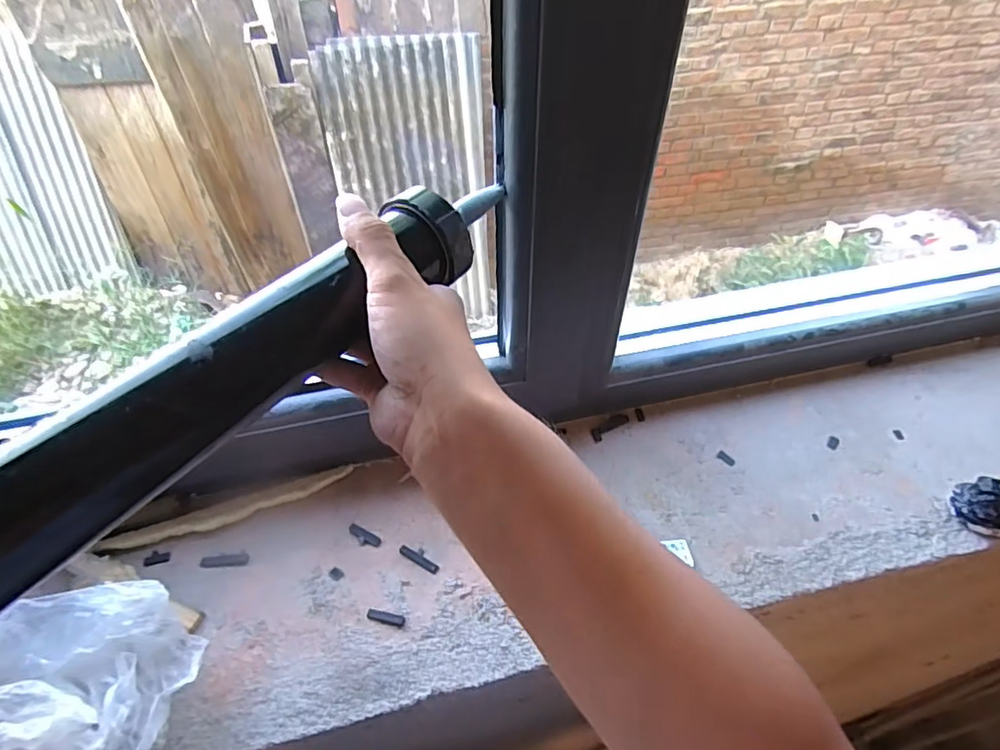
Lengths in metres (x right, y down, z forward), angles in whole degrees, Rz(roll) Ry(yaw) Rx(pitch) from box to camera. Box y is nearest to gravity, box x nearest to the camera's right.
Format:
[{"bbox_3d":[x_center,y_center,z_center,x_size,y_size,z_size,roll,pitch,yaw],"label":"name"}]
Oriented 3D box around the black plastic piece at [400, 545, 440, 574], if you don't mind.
[{"bbox_3d":[-0.074,0.169,0.515,0.041,0.004,0.014,23,53,19],"label":"black plastic piece"}]

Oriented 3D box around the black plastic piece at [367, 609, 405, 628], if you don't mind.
[{"bbox_3d":[-0.098,0.207,0.475,0.034,0.004,0.009,10,50,9],"label":"black plastic piece"}]

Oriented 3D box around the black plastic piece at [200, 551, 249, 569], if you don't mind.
[{"bbox_3d":[-0.256,0.172,0.517,0.044,0.004,0.013,-4,49,-3],"label":"black plastic piece"}]

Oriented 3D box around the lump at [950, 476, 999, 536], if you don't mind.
[{"bbox_3d":[0.464,0.124,0.526,0.047,0.035,0.048,0,49,0],"label":"lump"}]

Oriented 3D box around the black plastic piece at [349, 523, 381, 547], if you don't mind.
[{"bbox_3d":[-0.129,0.154,0.527,0.035,0.004,0.014,20,52,17],"label":"black plastic piece"}]

